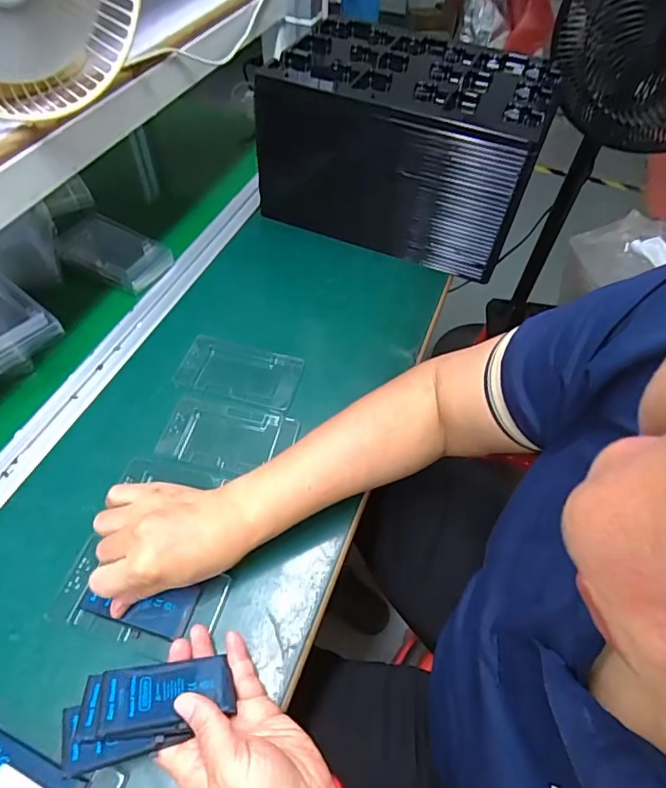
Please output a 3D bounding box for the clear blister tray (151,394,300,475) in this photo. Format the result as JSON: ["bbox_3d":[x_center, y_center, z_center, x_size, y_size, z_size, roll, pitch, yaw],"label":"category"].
[{"bbox_3d":[-0.104,0.043,0.502,0.125,0.012,0.073,10,53,2],"label":"clear blister tray"}]

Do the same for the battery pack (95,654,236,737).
[{"bbox_3d":[-0.113,0.202,0.339,0.084,0.004,0.043,3,25,-19],"label":"battery pack"}]

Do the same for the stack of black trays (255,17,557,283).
[{"bbox_3d":[0.091,-0.334,0.679,0.350,0.192,0.218,24,55,10],"label":"stack of black trays"}]

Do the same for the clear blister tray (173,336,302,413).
[{"bbox_3d":[-0.102,-0.026,0.548,0.129,0.005,0.076,13,53,4],"label":"clear blister tray"}]

